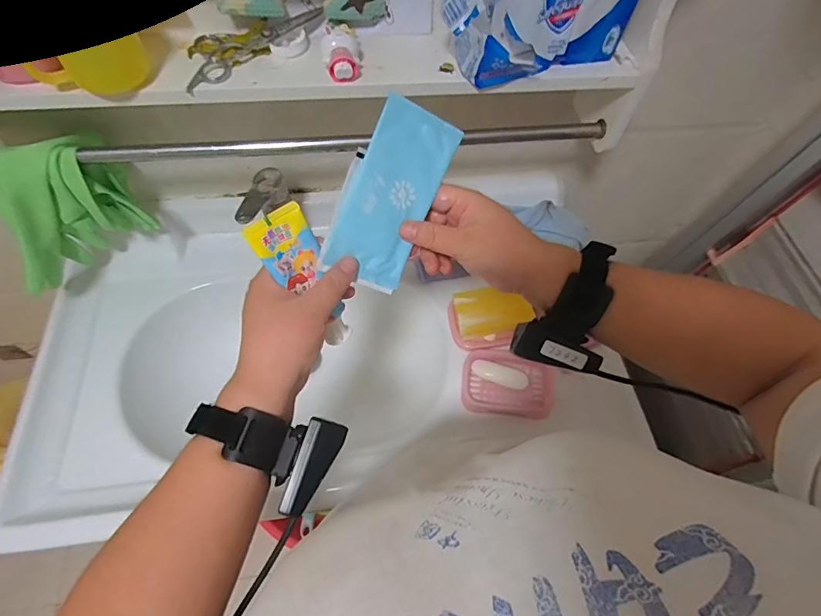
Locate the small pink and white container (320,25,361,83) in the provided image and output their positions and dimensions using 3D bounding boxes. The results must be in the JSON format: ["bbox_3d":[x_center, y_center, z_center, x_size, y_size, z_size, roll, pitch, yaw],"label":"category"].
[{"bbox_3d":[-0.068,-0.252,0.434,0.036,0.028,0.051,-8,61,-7],"label":"small pink and white container"}]

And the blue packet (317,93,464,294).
[{"bbox_3d":[-0.017,-0.086,0.343,0.070,0.005,0.139,19,100,-25],"label":"blue packet"}]

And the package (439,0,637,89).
[{"bbox_3d":[0.124,-0.291,0.427,0.186,0.102,0.079,-17,62,-12],"label":"package"}]

